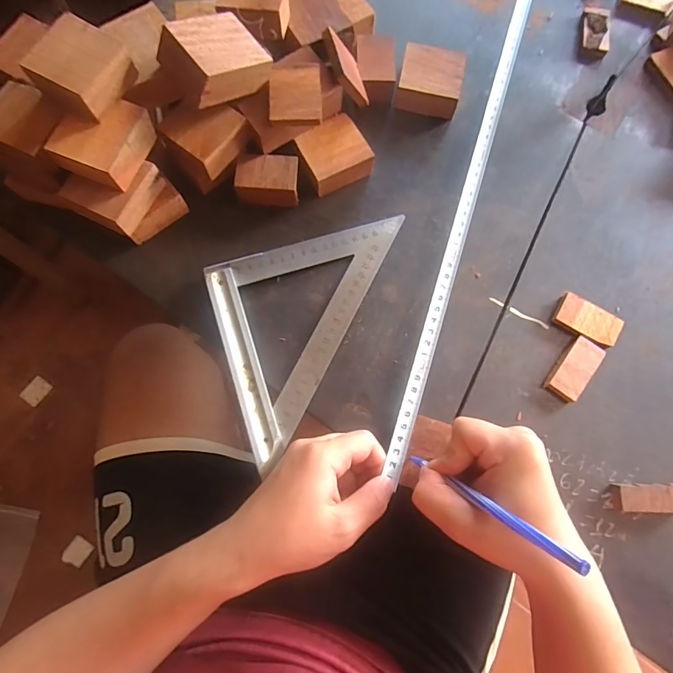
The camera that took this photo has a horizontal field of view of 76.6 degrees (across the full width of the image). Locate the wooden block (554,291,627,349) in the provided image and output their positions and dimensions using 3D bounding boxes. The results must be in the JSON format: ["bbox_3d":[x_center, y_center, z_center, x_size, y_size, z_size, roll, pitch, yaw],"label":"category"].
[{"bbox_3d":[0.225,-0.013,0.381,0.056,0.009,0.033,25,77,4],"label":"wooden block"}]

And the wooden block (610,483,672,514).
[{"bbox_3d":[0.254,0.131,0.345,0.055,0.011,0.022,0,76,-2],"label":"wooden block"}]

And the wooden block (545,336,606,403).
[{"bbox_3d":[0.206,0.028,0.368,0.027,0.010,0.055,35,78,7],"label":"wooden block"}]

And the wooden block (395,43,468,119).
[{"bbox_3d":[0.093,-0.253,0.427,0.059,0.030,0.060,11,76,1],"label":"wooden block"}]

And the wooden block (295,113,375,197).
[{"bbox_3d":[-0.003,-0.169,0.403,0.060,0.028,0.057,-26,78,-8],"label":"wooden block"}]

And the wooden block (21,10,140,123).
[{"bbox_3d":[-0.189,-0.199,0.317,0.052,0.028,0.057,31,79,6],"label":"wooden block"}]

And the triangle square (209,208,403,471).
[{"bbox_3d":[-0.050,-0.028,0.376,0.126,0.015,0.239,27,77,5],"label":"triangle square"}]

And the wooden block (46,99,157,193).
[{"bbox_3d":[-0.184,-0.152,0.334,0.052,0.028,0.067,23,78,4],"label":"wooden block"}]

